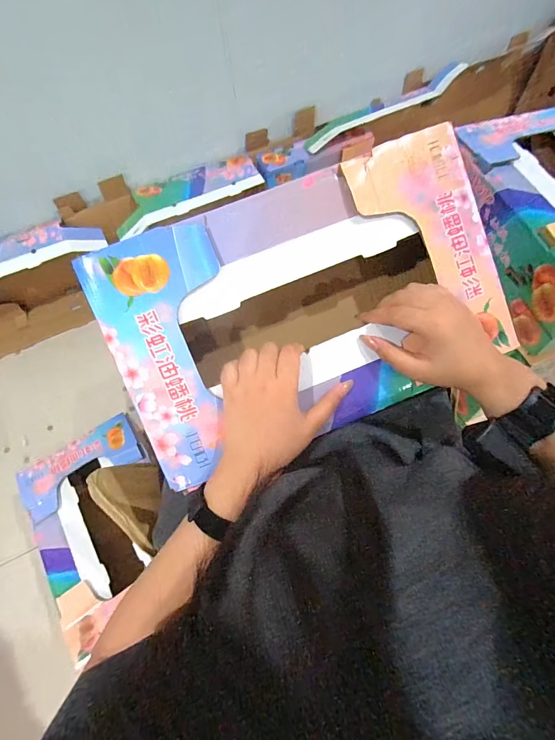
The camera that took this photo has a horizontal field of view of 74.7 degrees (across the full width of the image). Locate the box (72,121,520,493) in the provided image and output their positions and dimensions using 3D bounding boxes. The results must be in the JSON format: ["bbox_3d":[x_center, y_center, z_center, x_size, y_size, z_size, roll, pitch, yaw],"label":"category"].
[{"bbox_3d":[0.032,-0.068,0.411,0.401,0.096,0.246,-22,98,-4],"label":"box"}]

